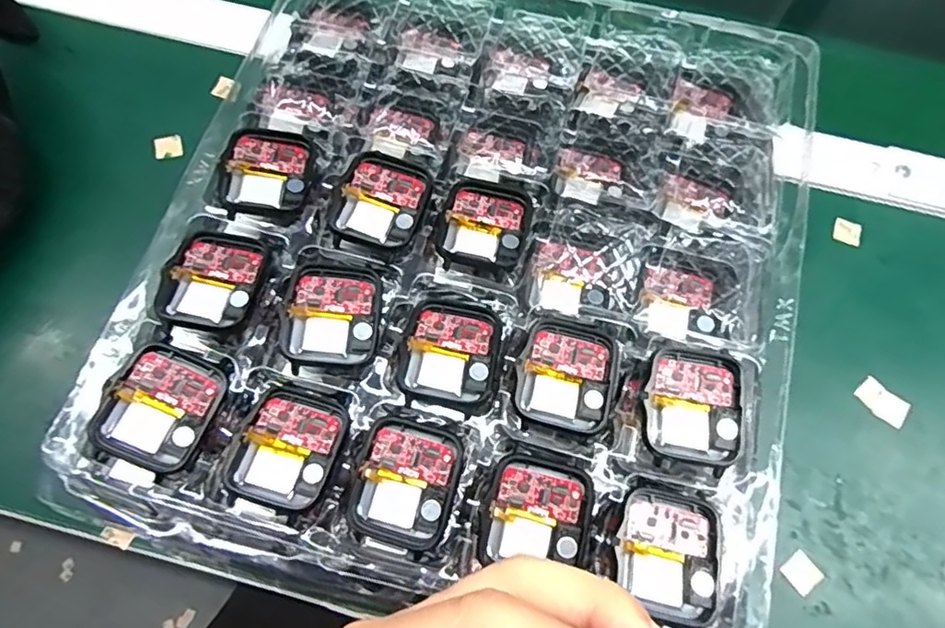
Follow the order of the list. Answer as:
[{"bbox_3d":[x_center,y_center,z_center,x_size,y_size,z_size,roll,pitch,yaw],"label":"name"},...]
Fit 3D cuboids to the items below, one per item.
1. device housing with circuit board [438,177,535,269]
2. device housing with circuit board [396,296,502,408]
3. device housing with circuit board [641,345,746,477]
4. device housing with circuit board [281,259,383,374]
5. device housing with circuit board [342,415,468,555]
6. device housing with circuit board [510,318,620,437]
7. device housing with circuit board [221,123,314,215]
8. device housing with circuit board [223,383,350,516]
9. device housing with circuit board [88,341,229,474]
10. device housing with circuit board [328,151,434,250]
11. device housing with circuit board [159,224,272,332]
[{"bbox_3d":[0.006,-0.040,0.250,0.038,0.009,0.044,16,69,4],"label":"device housing with circuit board"},{"bbox_3d":[-0.008,0.015,0.229,0.036,0.005,0.042,13,69,3],"label":"device housing with circuit board"},{"bbox_3d":[0.085,0.035,0.220,0.036,0.007,0.043,12,68,3],"label":"device housing with circuit board"},{"bbox_3d":[-0.056,-0.001,0.231,0.038,0.007,0.045,3,68,-1],"label":"device housing with circuit board"},{"bbox_3d":[-0.024,0.062,0.212,0.036,0.010,0.043,19,69,5],"label":"device housing with circuit board"},{"bbox_3d":[0.038,0.022,0.231,0.039,0.006,0.047,13,69,3],"label":"device housing with circuit board"},{"bbox_3d":[-0.090,-0.064,0.253,0.035,0.008,0.043,5,68,0],"label":"device housing with circuit board"},{"bbox_3d":[-0.068,0.050,0.217,0.036,0.013,0.044,19,69,5],"label":"device housing with circuit board"},{"bbox_3d":[-0.117,0.036,0.216,0.036,0.007,0.043,28,78,-10],"label":"device housing with circuit board"},{"bbox_3d":[-0.039,-0.049,0.247,0.037,0.005,0.041,19,69,5],"label":"device housing with circuit board"},{"bbox_3d":[-0.104,-0.015,0.233,0.035,0.009,0.042,12,68,3],"label":"device housing with circuit board"}]

